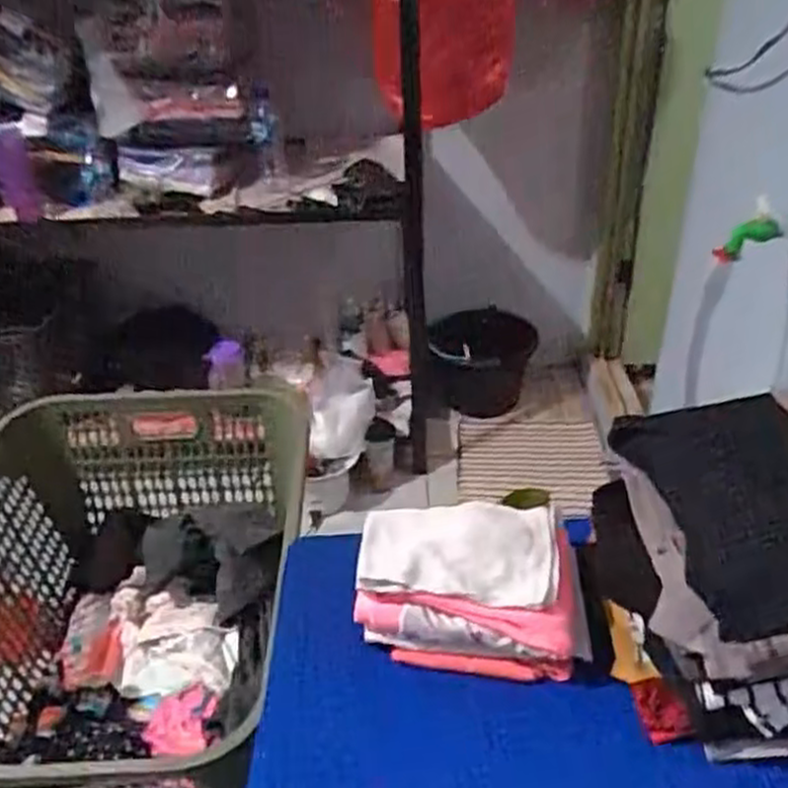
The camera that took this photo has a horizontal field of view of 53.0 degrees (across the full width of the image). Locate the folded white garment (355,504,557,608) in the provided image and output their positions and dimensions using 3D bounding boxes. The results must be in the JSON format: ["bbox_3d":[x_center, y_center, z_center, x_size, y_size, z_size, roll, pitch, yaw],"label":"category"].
[{"bbox_3d":[0.058,0.133,0.723,0.172,0.048,0.118,2,35,8],"label":"folded white garment"}]

